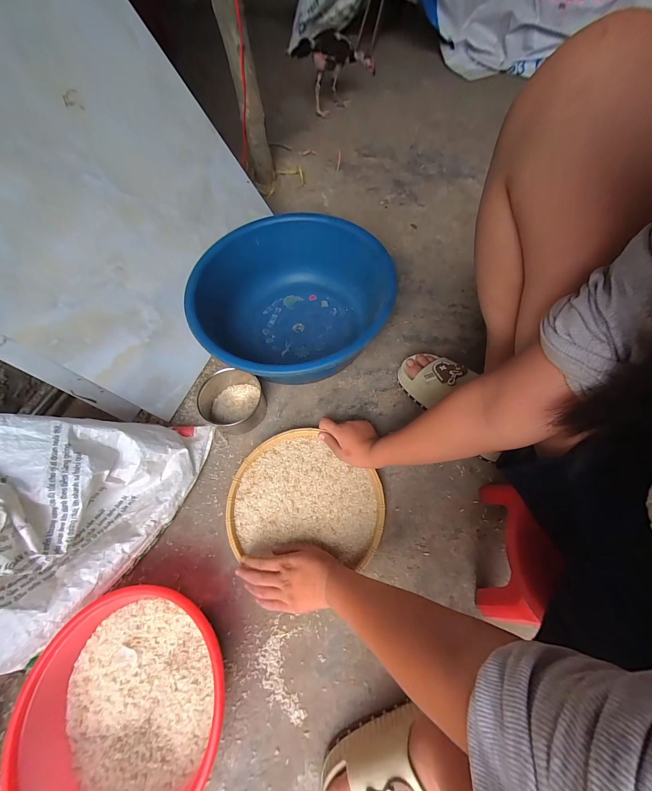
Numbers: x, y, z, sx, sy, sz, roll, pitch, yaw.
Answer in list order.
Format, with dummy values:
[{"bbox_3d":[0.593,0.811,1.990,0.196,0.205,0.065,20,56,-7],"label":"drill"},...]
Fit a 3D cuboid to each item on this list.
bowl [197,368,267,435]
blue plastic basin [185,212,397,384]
[{"bbox_3d":[-0.196,0.006,0.607,0.129,0.064,0.135,-1,64,2],"label":"bowl"},{"bbox_3d":[-0.065,-0.185,0.639,0.377,0.148,0.391,13,65,8],"label":"blue plastic basin"}]

